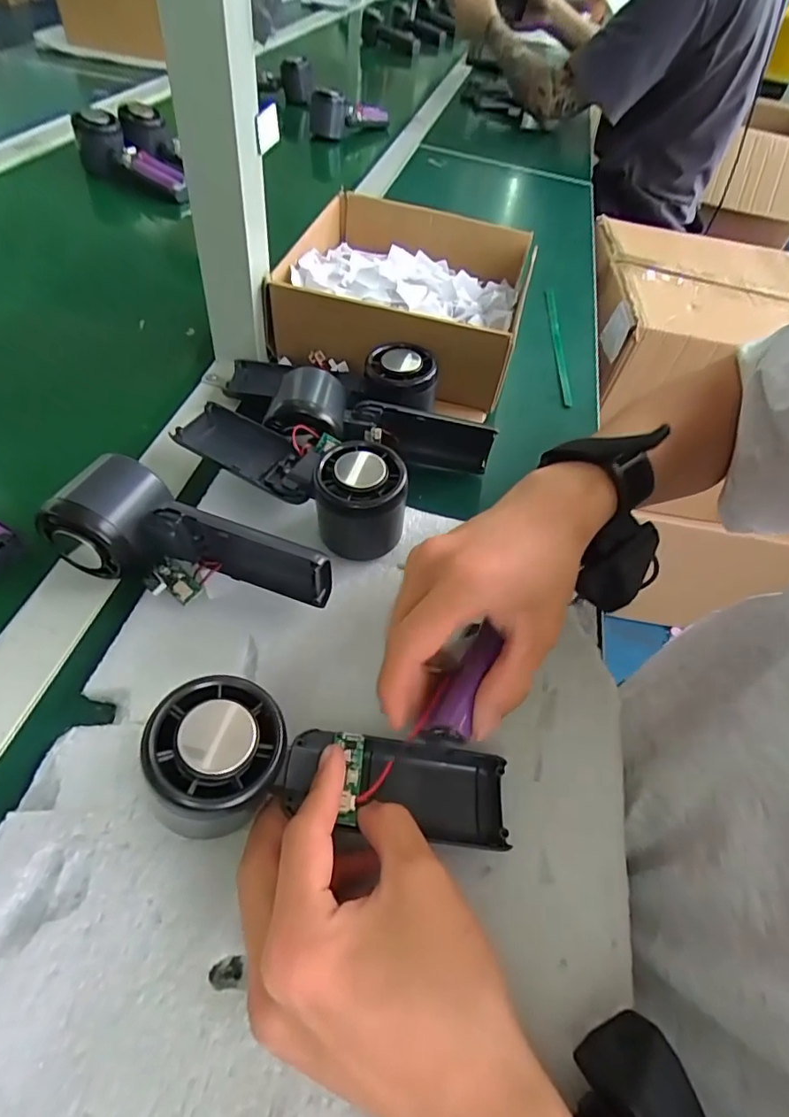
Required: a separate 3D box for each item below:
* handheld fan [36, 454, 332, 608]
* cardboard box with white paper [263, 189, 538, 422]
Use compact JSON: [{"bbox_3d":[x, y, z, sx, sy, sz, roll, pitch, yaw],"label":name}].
[{"bbox_3d":[-0.115,-0.009,0.306,0.164,0.049,0.059,16,52,3],"label":"handheld fan"},{"bbox_3d":[0.015,-0.254,0.505,0.214,0.078,0.237,18,53,5],"label":"cardboard box with white paper"}]

